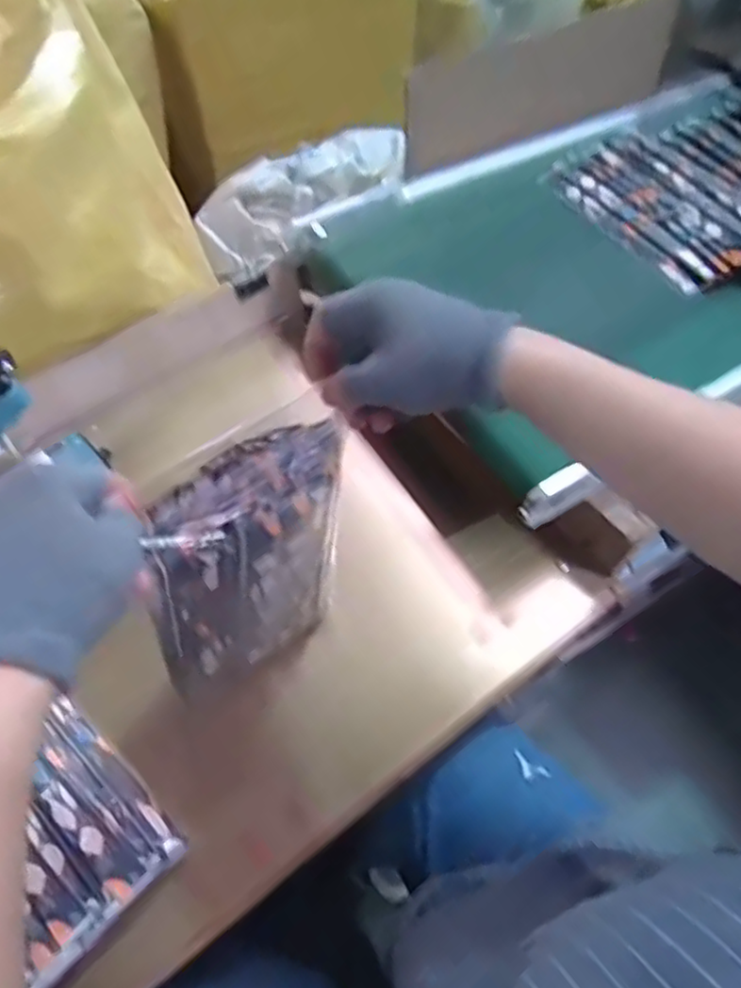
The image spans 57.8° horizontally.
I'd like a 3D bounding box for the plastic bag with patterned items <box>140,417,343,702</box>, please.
[{"bbox_3d":[-0.089,0.061,0.472,0.126,0.235,0.054,-28,62,-30],"label":"plastic bag with patterned items"}]

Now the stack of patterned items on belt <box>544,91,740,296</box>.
[{"bbox_3d":[0.408,-0.351,0.775,0.312,0.033,0.275,-29,61,-19],"label":"stack of patterned items on belt"}]

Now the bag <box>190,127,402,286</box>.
[{"bbox_3d":[-0.090,-0.492,1.113,0.391,0.111,0.105,-30,62,-20],"label":"bag"}]

